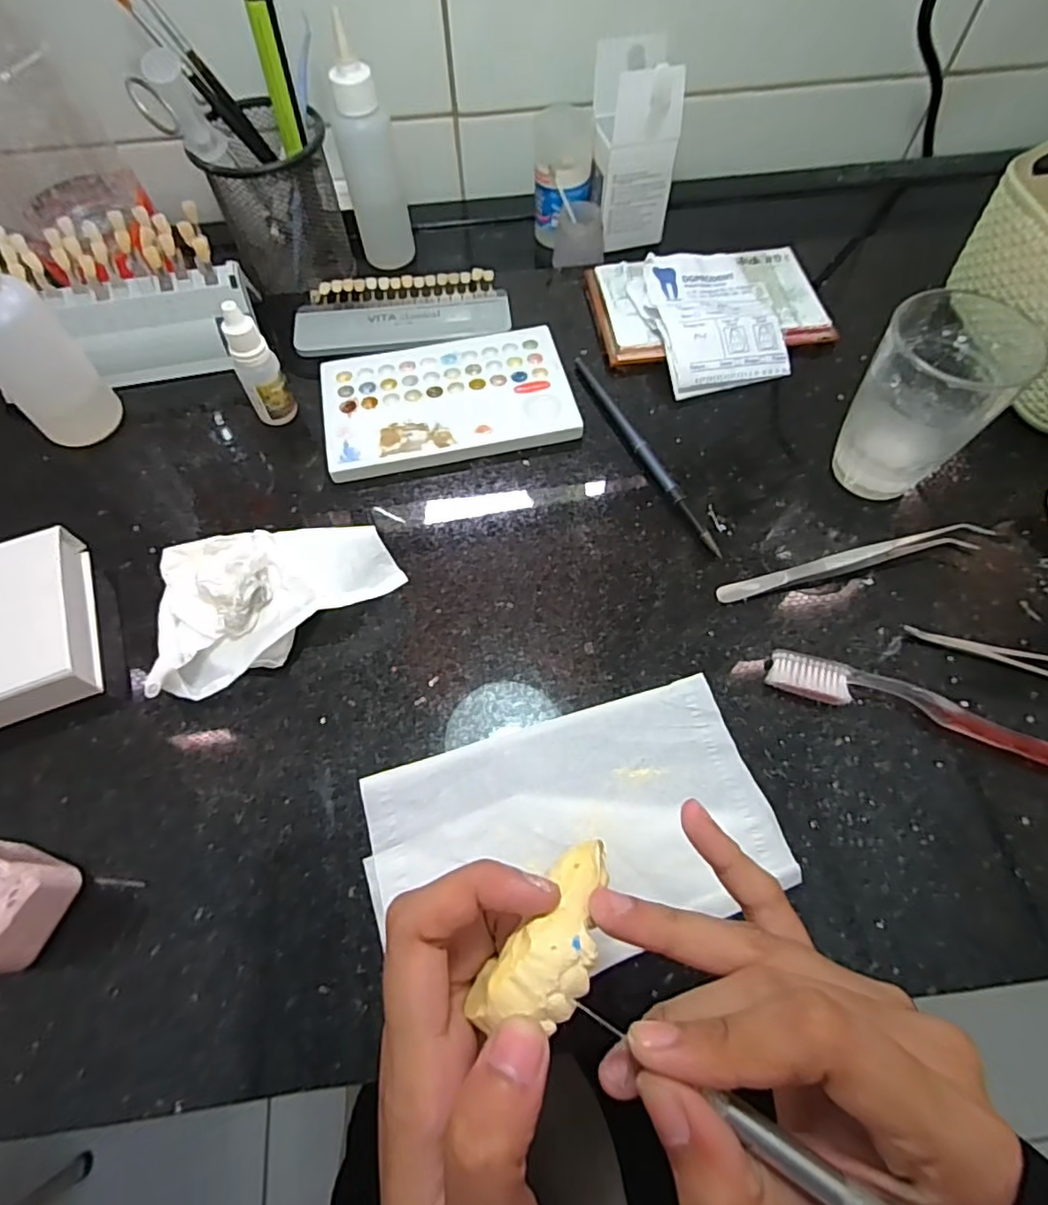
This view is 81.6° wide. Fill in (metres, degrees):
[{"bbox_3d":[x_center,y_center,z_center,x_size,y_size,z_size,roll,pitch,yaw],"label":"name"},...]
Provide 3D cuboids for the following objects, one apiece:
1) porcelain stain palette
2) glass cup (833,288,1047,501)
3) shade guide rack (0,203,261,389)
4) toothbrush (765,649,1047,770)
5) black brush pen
[{"bbox_3d":[-0.048,-0.129,0.385,0.152,0.010,0.095,-13,64,-5],"label":"porcelain stain palette"},{"bbox_3d":[0.208,-0.105,0.321,0.061,0.092,0.070,38,70,18],"label":"glass cup"},{"bbox_3d":[-0.243,-0.189,0.380,0.133,0.074,0.065,-17,65,-7],"label":"shade guide rack"},{"bbox_3d":[0.210,0.057,0.283,0.187,0.015,0.022,18,65,10],"label":"toothbrush"},{"bbox_3d":[0.071,-0.093,0.366,0.011,0.008,0.165,-23,66,-10],"label":"black brush pen"}]

